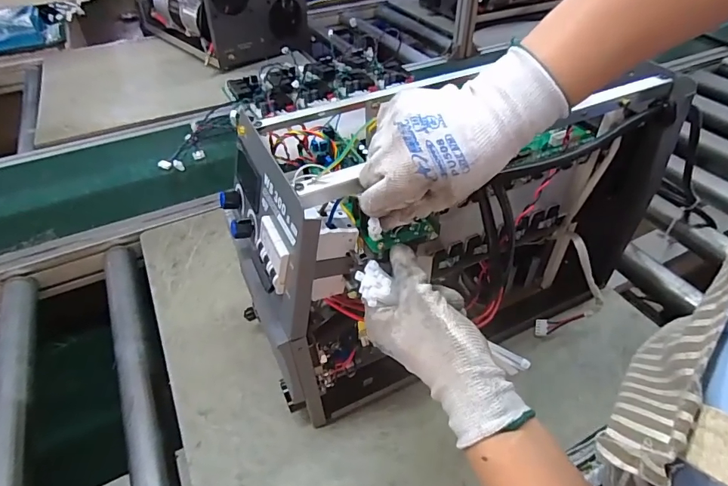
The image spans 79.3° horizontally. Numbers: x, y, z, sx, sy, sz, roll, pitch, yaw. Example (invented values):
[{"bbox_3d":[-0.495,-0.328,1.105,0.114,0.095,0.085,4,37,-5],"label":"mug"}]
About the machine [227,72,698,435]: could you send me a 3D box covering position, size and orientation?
[{"bbox_3d":[0.104,0.000,0.498,0.468,0.326,0.172,-9,44,-19],"label":"machine"}]

